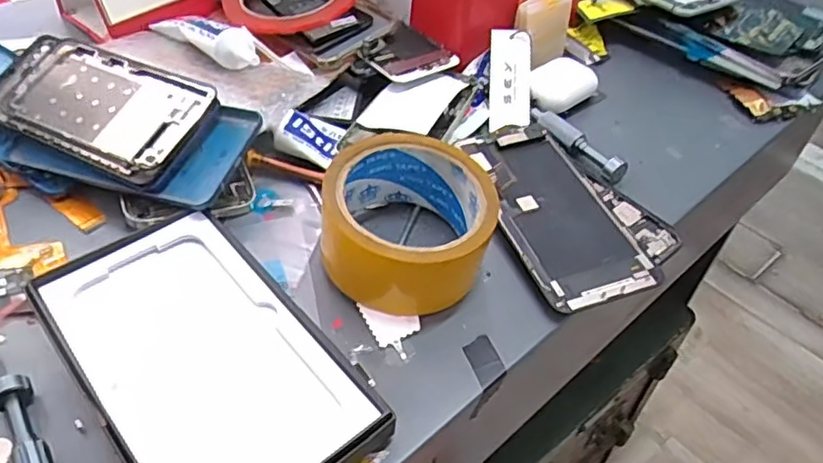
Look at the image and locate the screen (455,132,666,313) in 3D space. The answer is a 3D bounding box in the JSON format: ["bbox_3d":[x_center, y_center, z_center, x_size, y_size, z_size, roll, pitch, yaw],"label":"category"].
[{"bbox_3d":[0.089,-0.019,0.392,0.072,0.011,0.148,-12,48,-15],"label":"screen"}]

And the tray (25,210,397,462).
[{"bbox_3d":[-0.101,0.063,0.306,0.100,0.024,0.172,-31,55,-29],"label":"tray"}]

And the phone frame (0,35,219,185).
[{"bbox_3d":[-0.205,-0.083,0.398,0.162,0.006,0.075,22,66,19],"label":"phone frame"}]

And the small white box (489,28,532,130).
[{"bbox_3d":[0.075,-0.115,0.473,0.030,0.007,0.085,1,75,5],"label":"small white box"}]

